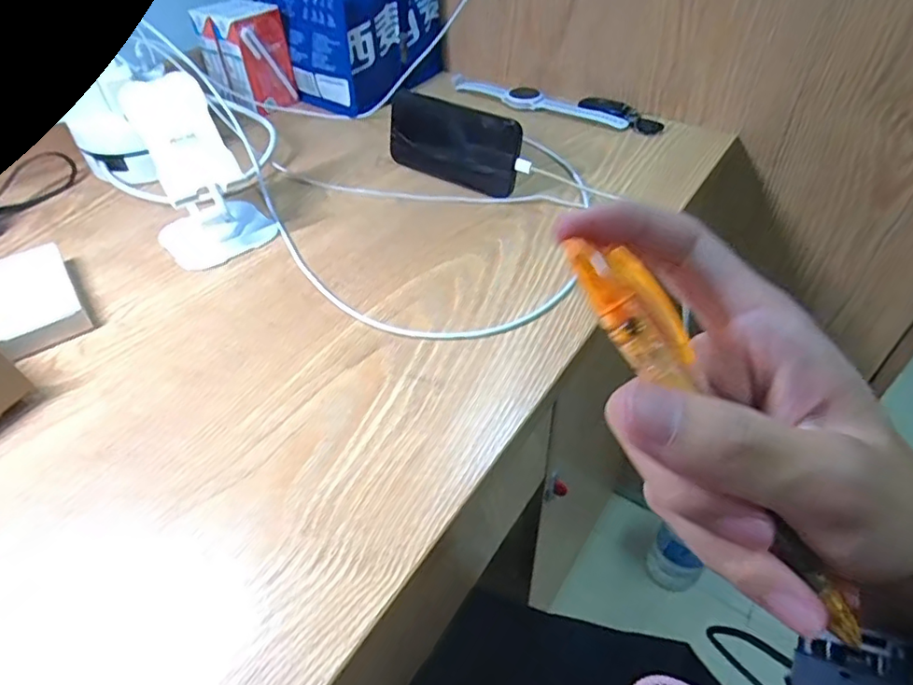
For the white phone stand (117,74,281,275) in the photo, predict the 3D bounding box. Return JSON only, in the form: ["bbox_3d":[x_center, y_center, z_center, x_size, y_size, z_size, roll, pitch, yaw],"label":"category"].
[{"bbox_3d":[-0.210,-0.137,0.460,0.090,0.122,0.077,-23,48,-20],"label":"white phone stand"}]

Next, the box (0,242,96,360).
[{"bbox_3d":[-0.320,-0.033,0.431,0.056,0.022,0.107,-29,51,-25],"label":"box"}]

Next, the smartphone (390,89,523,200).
[{"bbox_3d":[-0.004,-0.190,0.543,0.145,0.074,0.007,26,43,24],"label":"smartphone"}]

